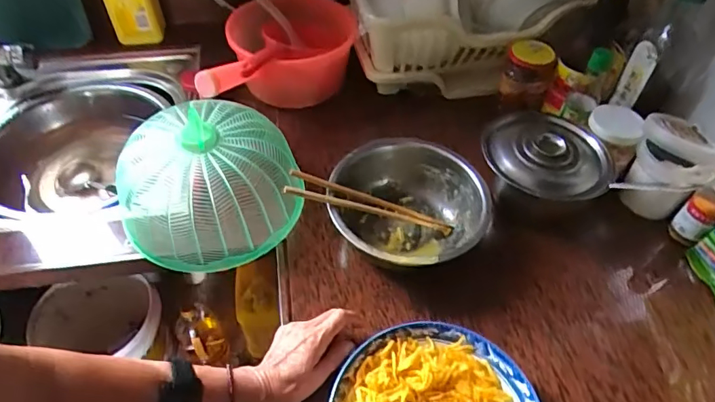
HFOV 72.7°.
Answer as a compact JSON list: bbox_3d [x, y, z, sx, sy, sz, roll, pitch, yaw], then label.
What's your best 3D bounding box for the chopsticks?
[{"bbox_3d":[0.021,0.008,0.633,0.234,0.017,0.037,17,46,-20],"label":"chopsticks"}]

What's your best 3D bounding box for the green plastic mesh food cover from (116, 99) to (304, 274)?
[{"bbox_3d":[-0.202,-0.019,0.656,0.225,0.155,0.209,-20,53,-18],"label":"green plastic mesh food cover"}]

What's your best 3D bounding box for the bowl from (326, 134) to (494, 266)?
[{"bbox_3d":[0.062,0.012,0.643,0.192,0.076,0.200,1,49,-1],"label":"bowl"}]

